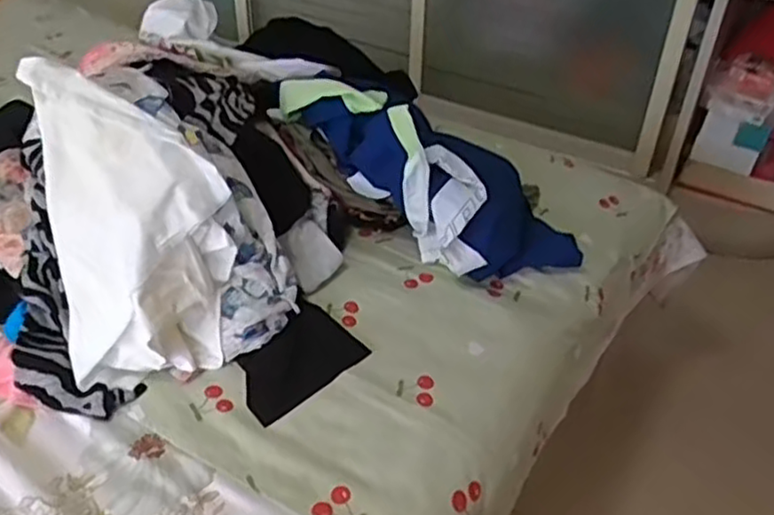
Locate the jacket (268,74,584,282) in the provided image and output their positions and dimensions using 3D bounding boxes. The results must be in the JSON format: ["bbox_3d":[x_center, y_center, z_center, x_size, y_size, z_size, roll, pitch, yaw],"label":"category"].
[{"bbox_3d":[0.058,-0.107,0.953,0.466,0.136,0.193,34,40,-4],"label":"jacket"}]

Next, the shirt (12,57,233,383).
[{"bbox_3d":[-0.284,-0.040,0.793,0.184,0.272,0.245,-10,39,-16],"label":"shirt"}]

